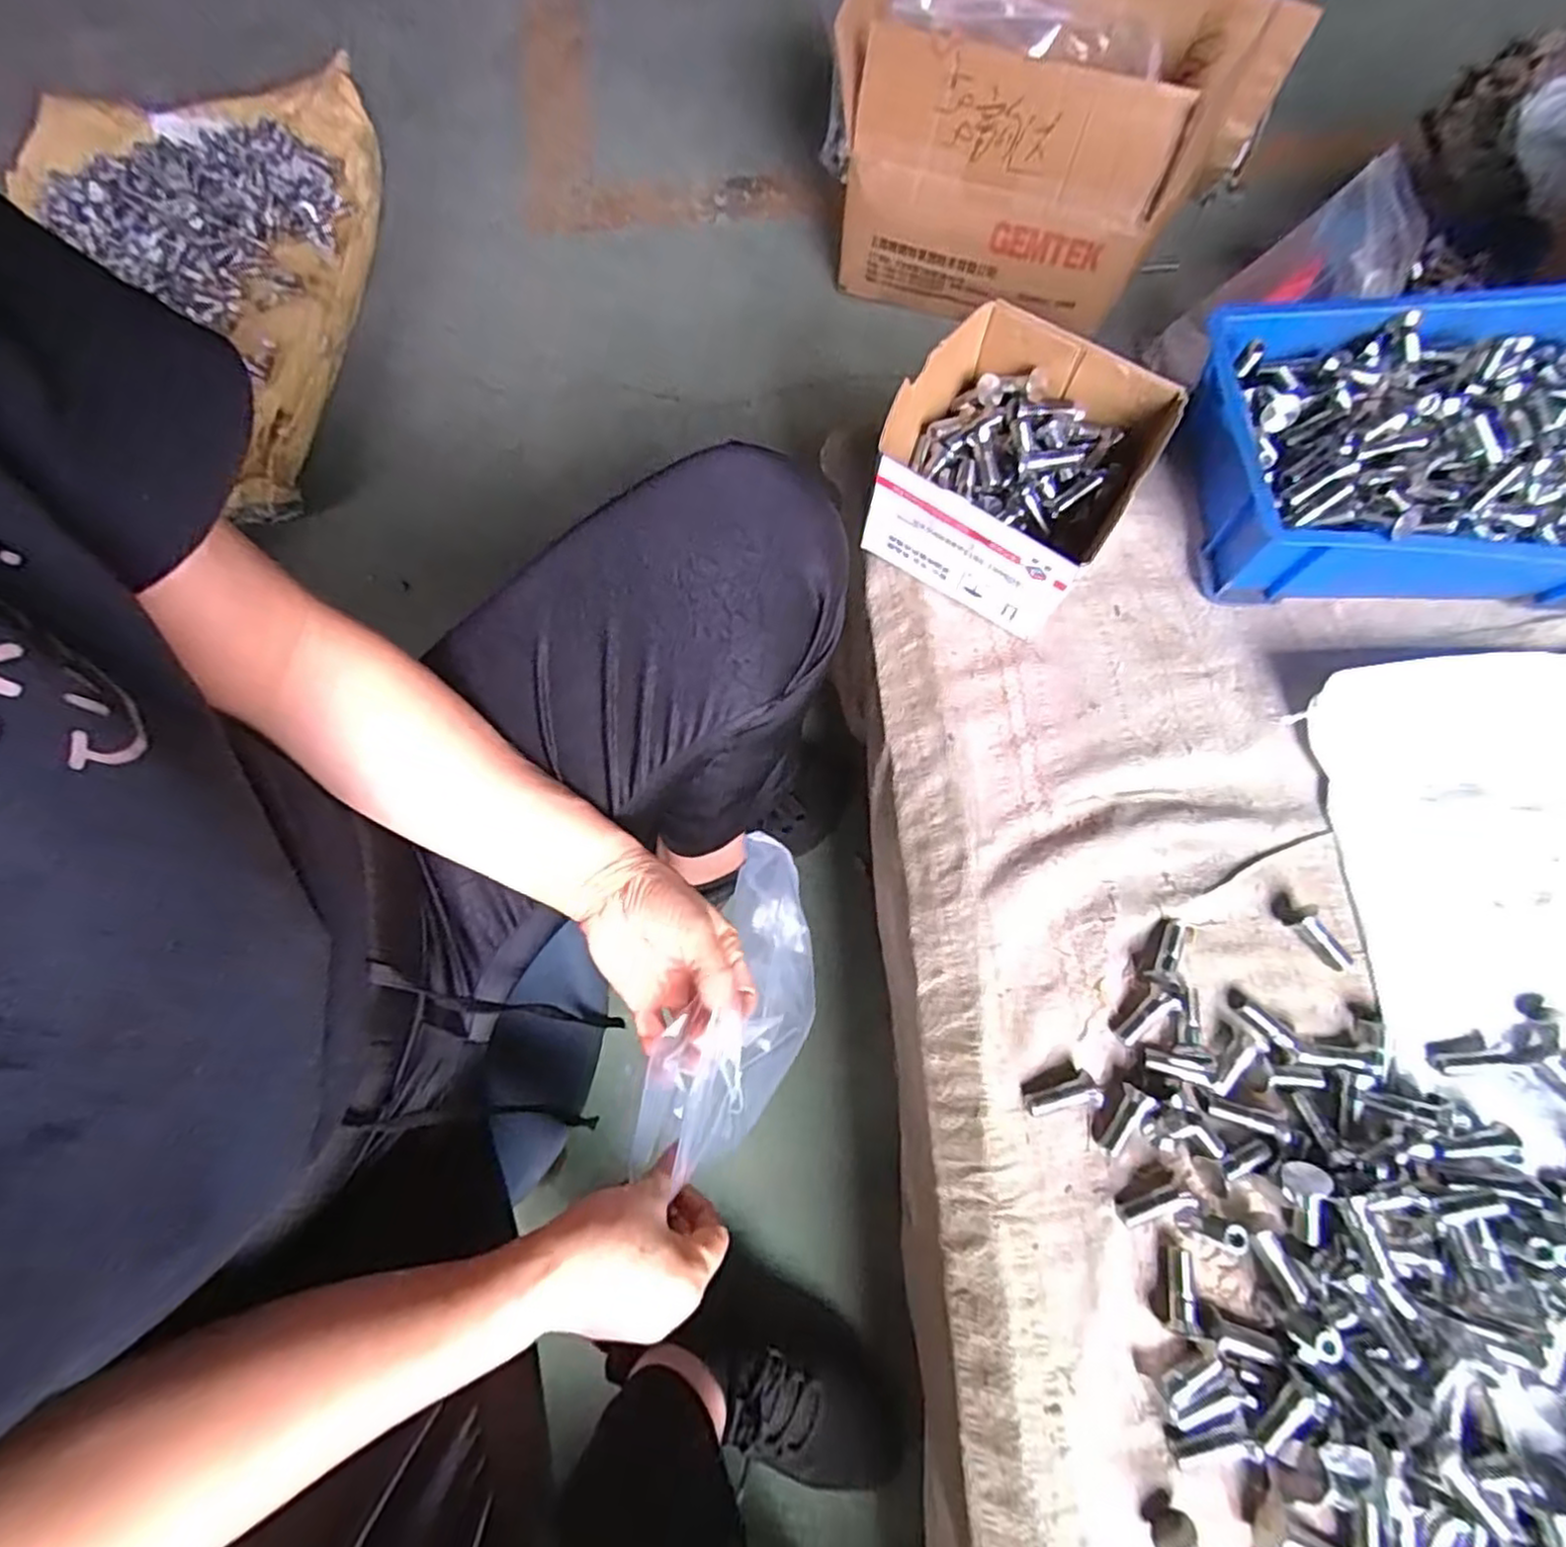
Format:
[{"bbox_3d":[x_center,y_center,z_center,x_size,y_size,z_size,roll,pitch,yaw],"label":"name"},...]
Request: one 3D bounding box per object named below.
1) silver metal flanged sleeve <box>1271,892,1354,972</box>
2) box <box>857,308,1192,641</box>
[{"bbox_3d":[0.295,0.087,0.395,0.017,0.014,0.045,-38,76,-12],"label":"silver metal flanged sleeve"},{"bbox_3d":[0.138,-0.187,0.444,0.141,0.083,0.152,28,74,9],"label":"box"}]

